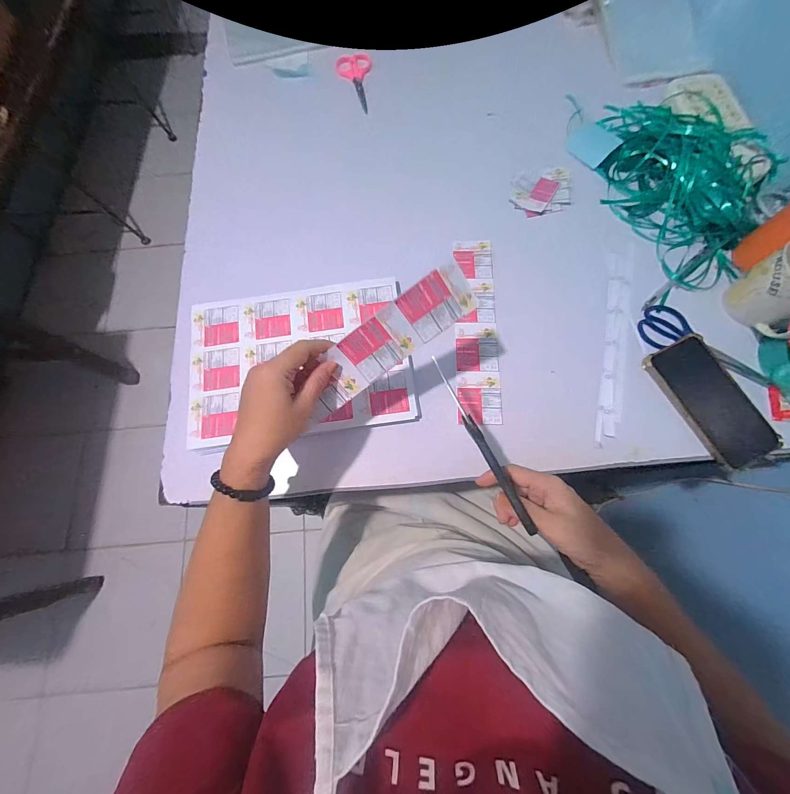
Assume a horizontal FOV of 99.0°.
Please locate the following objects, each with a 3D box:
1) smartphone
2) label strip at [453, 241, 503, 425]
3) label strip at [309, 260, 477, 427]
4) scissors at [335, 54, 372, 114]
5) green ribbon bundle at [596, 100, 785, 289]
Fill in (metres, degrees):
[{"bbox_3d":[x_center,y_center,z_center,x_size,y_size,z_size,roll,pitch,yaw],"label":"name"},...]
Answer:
[{"bbox_3d":[0.398,0.002,0.422,0.085,0.017,0.162,-27,75,-6],"label":"smartphone"},{"bbox_3d":[0.116,-0.102,0.483,0.059,0.006,0.284,2,73,1],"label":"label strip"},{"bbox_3d":[-0.013,-0.053,0.347,0.207,0.011,0.056,-35,120,12],"label":"label strip"},{"bbox_3d":[-0.074,-0.589,0.631,0.065,0.011,0.139,-5,74,0],"label":"scissors"},{"bbox_3d":[0.430,-0.342,0.517,0.284,0.041,0.316,-39,76,-9],"label":"green ribbon bundle"}]

